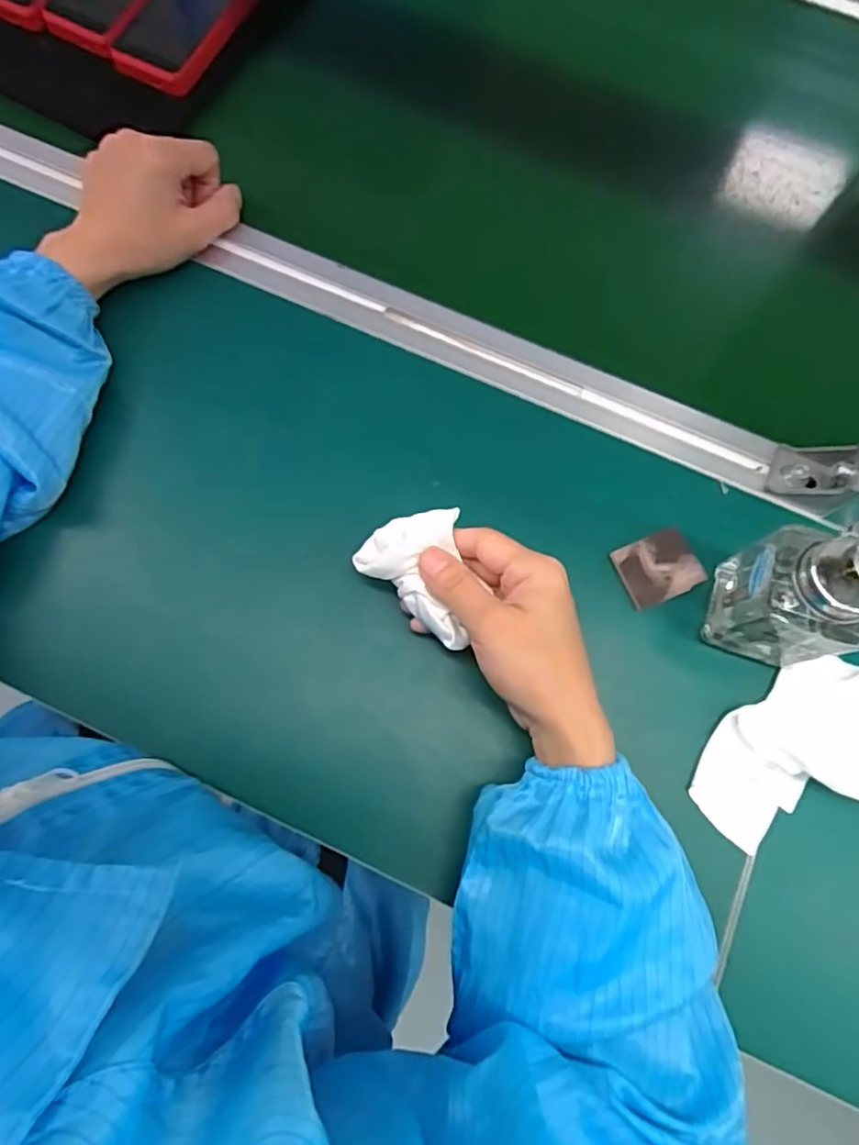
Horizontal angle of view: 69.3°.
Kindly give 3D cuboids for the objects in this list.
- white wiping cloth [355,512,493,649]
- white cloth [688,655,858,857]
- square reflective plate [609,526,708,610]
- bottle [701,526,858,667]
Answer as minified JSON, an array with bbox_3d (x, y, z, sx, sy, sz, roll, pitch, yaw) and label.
[{"bbox_3d":[-0.003,0.009,0.336,0.059,0.021,0.069,-19,75,-6],"label":"white wiping cloth"},{"bbox_3d":[0.220,0.097,0.340,0.142,0.037,0.092,-7,76,-4],"label":"white cloth"},{"bbox_3d":[0.140,-0.004,0.378,0.048,0.004,0.038,-22,77,-7],"label":"square reflective plate"},{"bbox_3d":[0.194,0.011,0.317,0.059,0.110,0.054,22,76,4],"label":"bottle"}]

